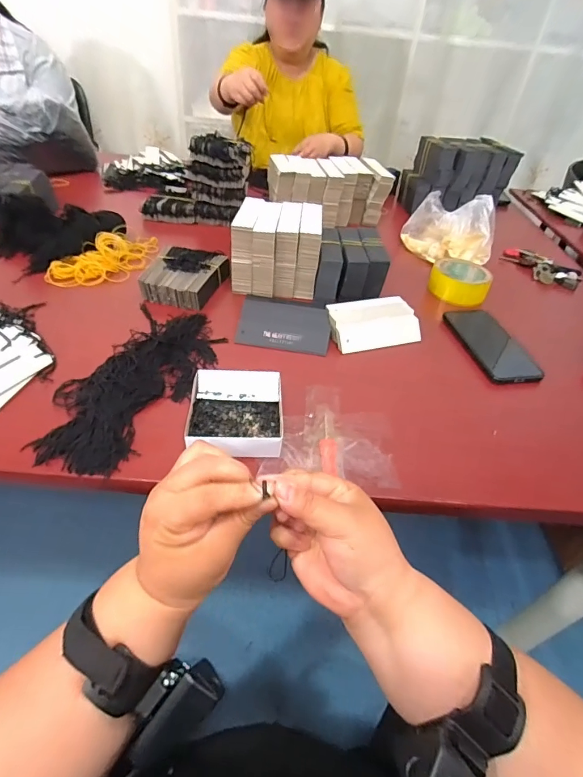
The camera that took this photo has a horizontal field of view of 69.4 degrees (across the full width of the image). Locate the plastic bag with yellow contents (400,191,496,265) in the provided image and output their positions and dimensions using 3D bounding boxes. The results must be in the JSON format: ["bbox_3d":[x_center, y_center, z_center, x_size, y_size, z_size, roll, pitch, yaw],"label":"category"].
[{"bbox_3d":[0.302,-0.305,0.807,0.166,0.102,0.086,15,43,9],"label":"plastic bag with yellow contents"}]

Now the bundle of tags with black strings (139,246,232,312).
[{"bbox_3d":[-0.167,-0.180,0.670,0.111,0.039,0.131,11,42,5],"label":"bundle of tags with black strings"}]

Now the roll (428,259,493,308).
[{"bbox_3d":[0.291,-0.183,0.730,0.093,0.048,0.093,3,42,-3],"label":"roll"}]

